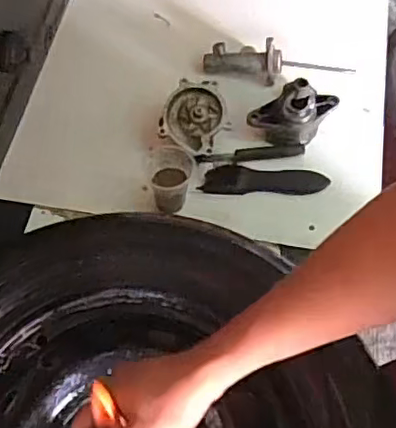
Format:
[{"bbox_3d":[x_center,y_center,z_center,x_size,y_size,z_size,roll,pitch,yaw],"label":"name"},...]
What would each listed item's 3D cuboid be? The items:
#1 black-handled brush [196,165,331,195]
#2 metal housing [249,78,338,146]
[{"bbox_3d":[0.099,-0.049,0.882,0.181,0.010,0.046,3,61,1],"label":"black-handled brush"},{"bbox_3d":[0.146,-0.154,0.896,0.141,0.095,0.062,-7,61,-4],"label":"metal housing"}]

